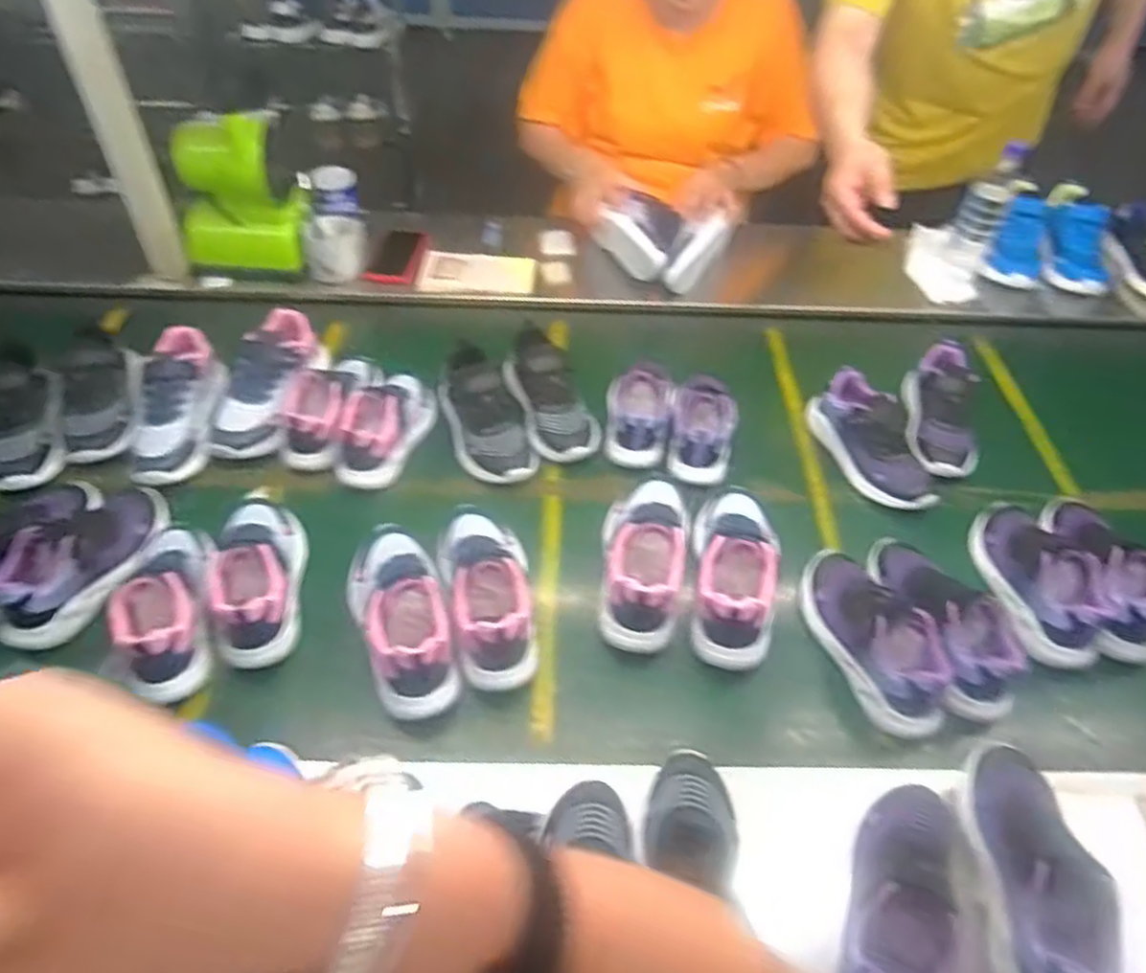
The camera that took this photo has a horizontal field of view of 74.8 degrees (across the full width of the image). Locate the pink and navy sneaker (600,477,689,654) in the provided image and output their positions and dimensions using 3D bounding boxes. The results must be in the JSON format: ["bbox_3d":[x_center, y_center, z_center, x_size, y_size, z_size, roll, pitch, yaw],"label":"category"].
[{"bbox_3d":[0.079,0.073,0.846,0.088,0.103,0.204,8,48,4],"label":"pink and navy sneaker"}]

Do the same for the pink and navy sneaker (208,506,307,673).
[{"bbox_3d":[-0.344,0.087,0.821,0.085,0.082,0.210,-10,49,-12],"label":"pink and navy sneaker"}]

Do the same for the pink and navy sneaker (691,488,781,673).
[{"bbox_3d":[0.184,0.085,0.843,0.085,0.111,0.228,9,48,4],"label":"pink and navy sneaker"}]

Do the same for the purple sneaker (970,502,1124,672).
[{"bbox_3d":[0.535,0.091,0.858,0.092,0.079,0.214,3,48,-1],"label":"purple sneaker"}]

